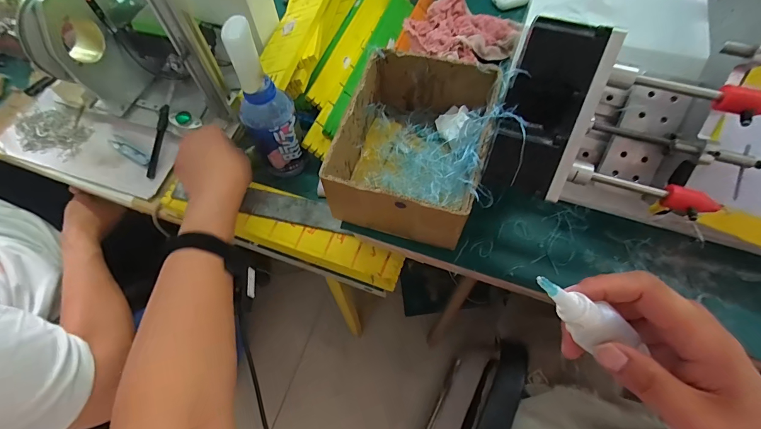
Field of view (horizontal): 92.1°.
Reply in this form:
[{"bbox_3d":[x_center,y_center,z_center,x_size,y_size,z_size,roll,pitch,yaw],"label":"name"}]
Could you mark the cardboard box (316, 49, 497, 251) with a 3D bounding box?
[{"bbox_3d":[0.039,-0.082,0.429,0.152,0.098,0.192,17,65,9],"label":"cardboard box"}]

